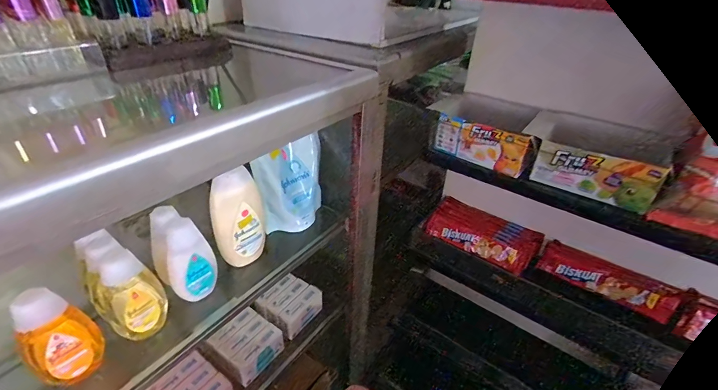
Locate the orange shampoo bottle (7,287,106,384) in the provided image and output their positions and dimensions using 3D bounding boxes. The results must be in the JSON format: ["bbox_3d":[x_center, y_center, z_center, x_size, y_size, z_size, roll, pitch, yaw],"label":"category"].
[{"bbox_3d":[-0.293,0.136,0.340,0.029,0.114,0.057,20,37,24],"label":"orange shampoo bottle"}]

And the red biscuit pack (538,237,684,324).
[{"bbox_3d":[0.433,0.147,0.613,0.202,0.055,0.034,20,38,24],"label":"red biscuit pack"}]

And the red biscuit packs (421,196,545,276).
[{"bbox_3d":[0.247,0.078,0.705,0.207,0.064,0.082,18,37,22],"label":"red biscuit packs"}]

